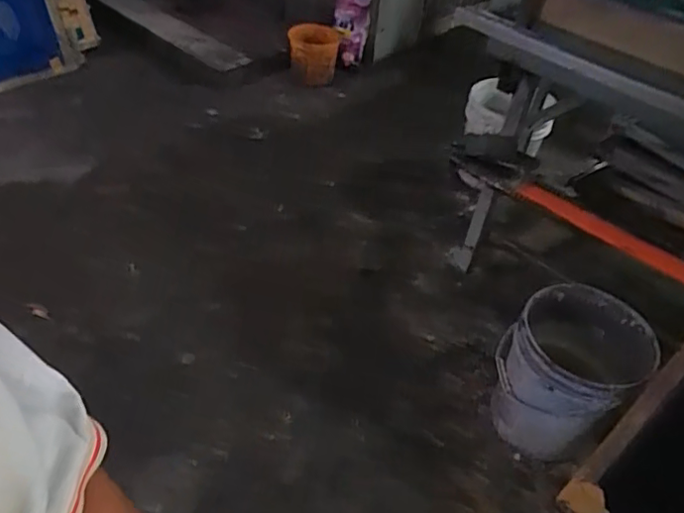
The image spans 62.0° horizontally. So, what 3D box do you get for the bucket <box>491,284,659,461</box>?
[{"bbox_3d":[0.546,0.306,1.433,0.300,0.369,0.324,1,43,-1],"label":"bucket"}]

